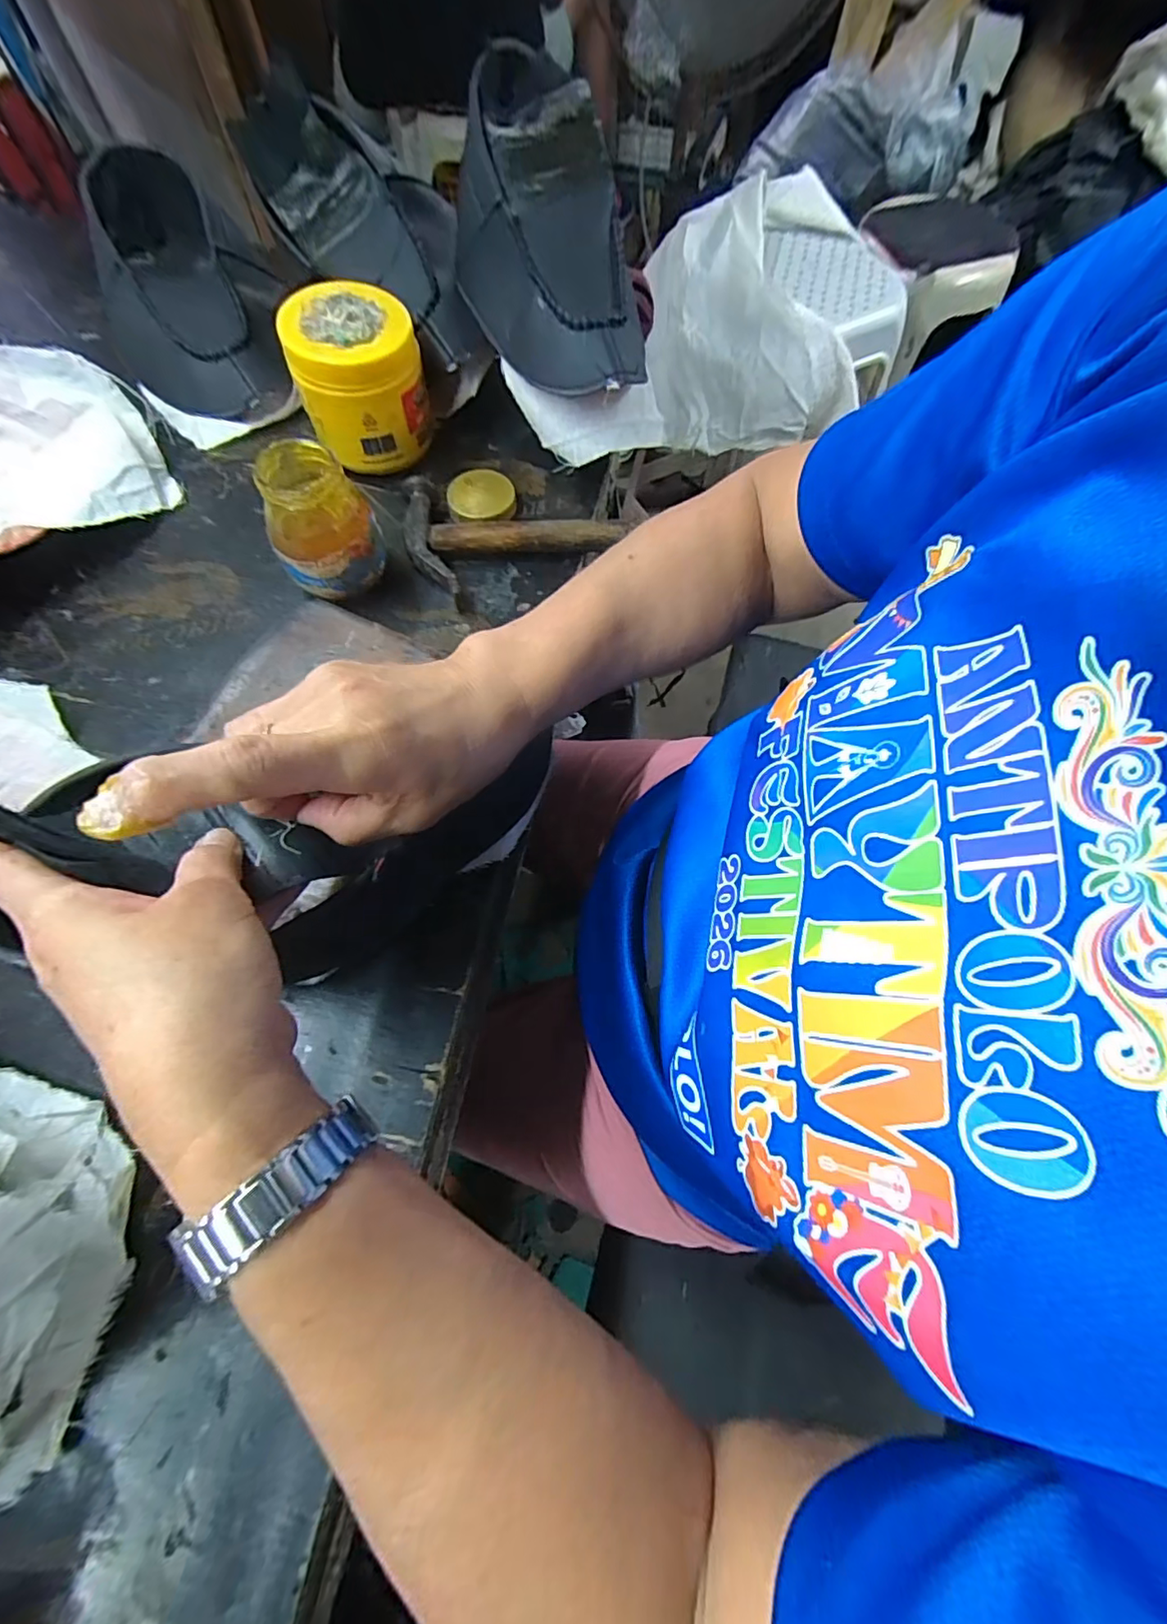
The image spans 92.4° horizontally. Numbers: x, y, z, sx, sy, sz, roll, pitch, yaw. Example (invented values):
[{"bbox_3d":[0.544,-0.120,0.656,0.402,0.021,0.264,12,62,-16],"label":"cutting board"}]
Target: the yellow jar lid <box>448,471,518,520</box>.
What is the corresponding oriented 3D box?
[{"bbox_3d":[-0.084,-0.259,0.459,0.054,0.008,0.058,1,70,-3],"label":"yellow jar lid"}]

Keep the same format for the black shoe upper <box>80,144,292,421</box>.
[{"bbox_3d":[-0.356,-0.474,0.516,0.158,0.083,0.292,-24,71,-11],"label":"black shoe upper"}]

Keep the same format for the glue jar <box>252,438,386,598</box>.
[{"bbox_3d":[-0.179,-0.200,0.382,0.064,0.072,0.062,1,68,-2],"label":"glue jar"}]

